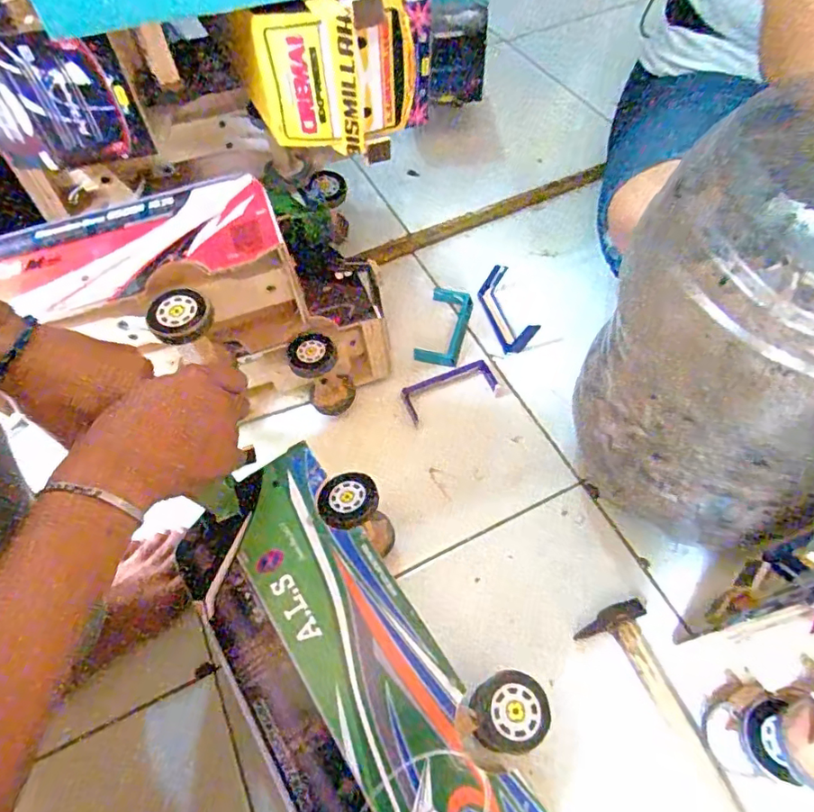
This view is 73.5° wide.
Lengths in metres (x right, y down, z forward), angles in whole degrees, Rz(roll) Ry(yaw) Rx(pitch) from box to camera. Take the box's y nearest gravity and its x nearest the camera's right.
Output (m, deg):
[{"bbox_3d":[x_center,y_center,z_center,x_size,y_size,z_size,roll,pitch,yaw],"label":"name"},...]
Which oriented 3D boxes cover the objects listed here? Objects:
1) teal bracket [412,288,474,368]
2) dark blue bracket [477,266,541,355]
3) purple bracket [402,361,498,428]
[{"bbox_3d":[0.048,-0.101,0.690,0.055,0.015,0.117,13,59,11],"label":"teal bracket"},{"bbox_3d":[0.127,-0.122,0.690,0.052,0.018,0.118,-39,52,30],"label":"dark blue bracket"},{"bbox_3d":[0.049,-0.019,0.639,0.110,0.009,0.049,-22,59,-10],"label":"purple bracket"}]

